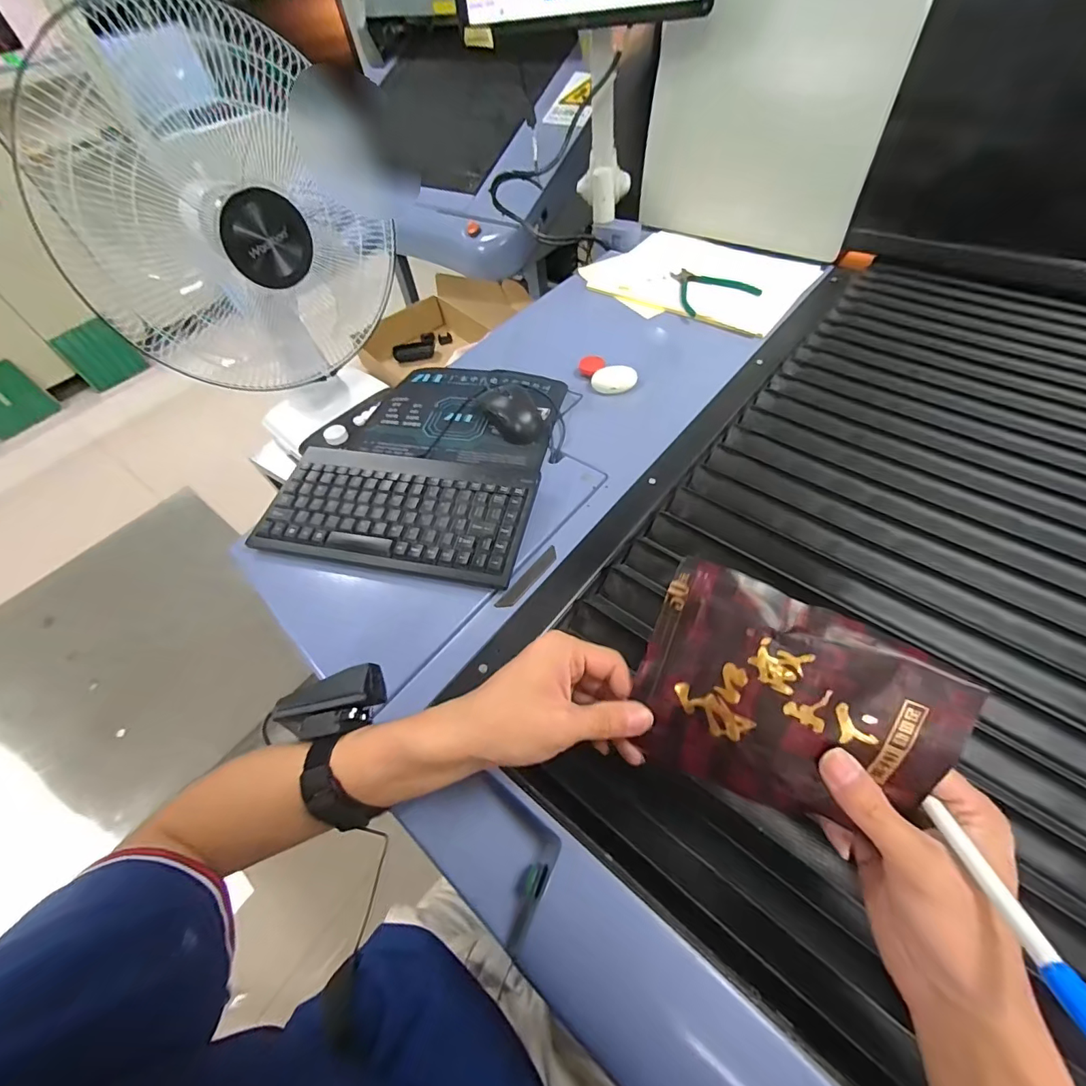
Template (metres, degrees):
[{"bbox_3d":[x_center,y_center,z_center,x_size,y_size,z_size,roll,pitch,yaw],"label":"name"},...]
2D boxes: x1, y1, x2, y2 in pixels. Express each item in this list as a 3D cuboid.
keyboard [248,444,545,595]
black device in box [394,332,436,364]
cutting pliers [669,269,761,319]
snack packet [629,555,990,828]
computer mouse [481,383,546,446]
[{"bbox_3d":[-0.161,-0.034,0.512,0.291,0.028,0.147,7,55,11],"label":"keyboard"},{"bbox_3d":[-0.346,-0.528,1.257,0.107,0.023,0.099,-9,54,-1],"label":"black device in box"},{"bbox_3d":[0.266,-0.417,0.754,0.122,0.010,0.125,-18,54,-7],"label":"cutting pliers"},{"bbox_3d":[0.134,0.092,0.263,0.156,0.016,0.119,22,100,17],"label":"snack packet"},{"bbox_3d":[-0.039,-0.175,0.601,0.058,0.039,0.111,-27,56,-14],"label":"computer mouse"}]

